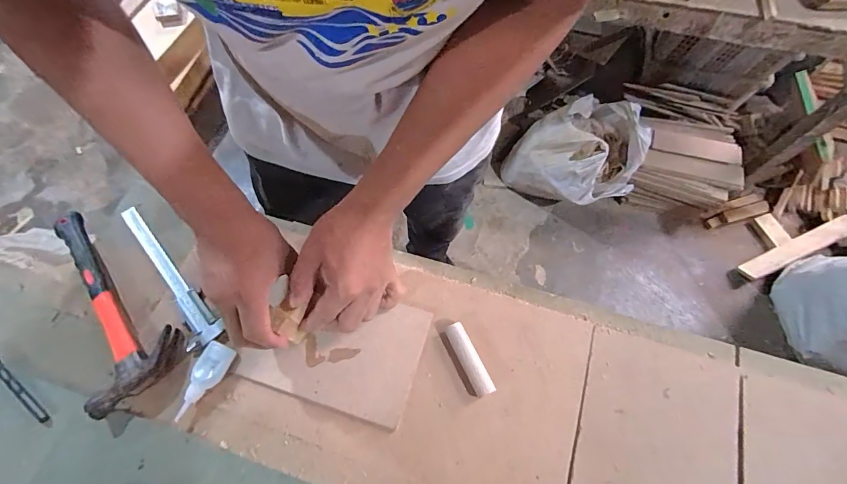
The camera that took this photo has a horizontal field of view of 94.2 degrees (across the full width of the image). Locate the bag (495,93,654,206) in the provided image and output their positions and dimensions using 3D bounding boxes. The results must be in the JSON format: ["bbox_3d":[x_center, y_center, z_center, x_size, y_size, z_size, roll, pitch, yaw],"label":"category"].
[{"bbox_3d":[0.493,-0.282,1.239,0.357,0.277,0.292,40,73,18],"label":"bag"}]

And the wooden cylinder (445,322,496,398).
[{"bbox_3d":[0.048,0.124,0.419,0.021,0.016,0.078,-25,67,-8],"label":"wooden cylinder"}]

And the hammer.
[{"bbox_3d":[-0.384,0.071,0.455,0.259,0.026,0.099,41,74,18],"label":"hammer"}]

